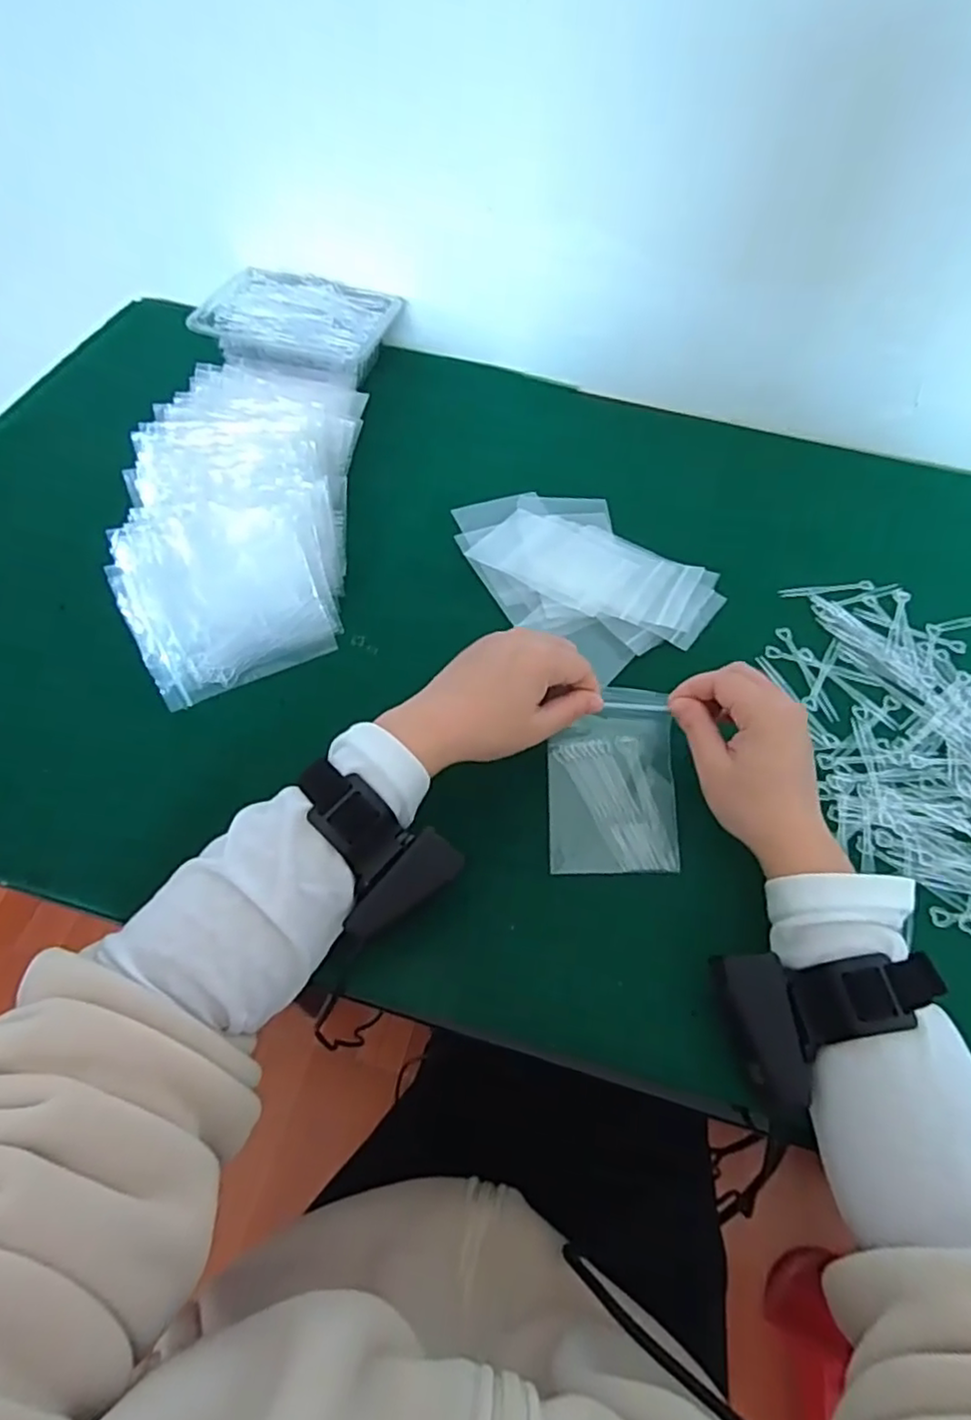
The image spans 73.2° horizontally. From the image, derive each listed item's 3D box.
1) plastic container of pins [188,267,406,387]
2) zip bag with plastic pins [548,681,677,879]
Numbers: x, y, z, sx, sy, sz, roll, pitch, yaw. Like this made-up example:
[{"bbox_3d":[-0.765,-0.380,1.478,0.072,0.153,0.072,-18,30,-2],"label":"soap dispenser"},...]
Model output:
[{"bbox_3d":[-0.178,-0.388,0.642,0.174,0.031,0.117,21,58,9],"label":"plastic container of pins"},{"bbox_3d":[0.081,0.044,0.418,0.080,0.008,0.117,1,74,-5],"label":"zip bag with plastic pins"}]

